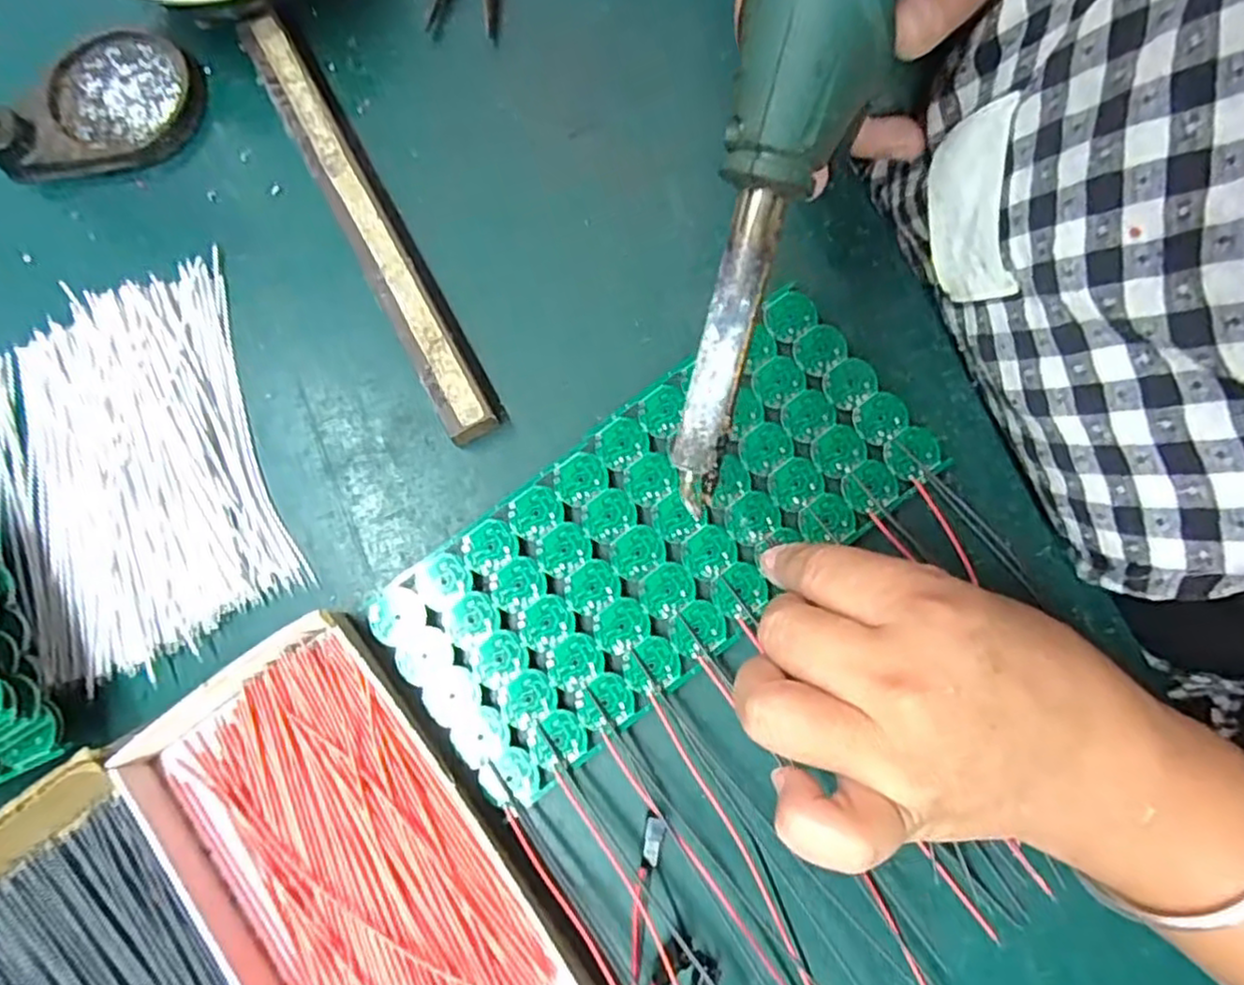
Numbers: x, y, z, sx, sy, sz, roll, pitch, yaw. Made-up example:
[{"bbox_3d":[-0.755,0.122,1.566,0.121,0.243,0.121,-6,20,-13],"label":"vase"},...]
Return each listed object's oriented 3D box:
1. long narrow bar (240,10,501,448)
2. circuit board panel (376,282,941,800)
[{"bbox_3d":[-0.109,-0.116,0.300,0.021,0.018,0.212,-29,80,-5],"label":"long narrow bar"},{"bbox_3d":[0.015,0.016,0.273,0.215,0.004,0.096,-35,80,-5],"label":"circuit board panel"}]

